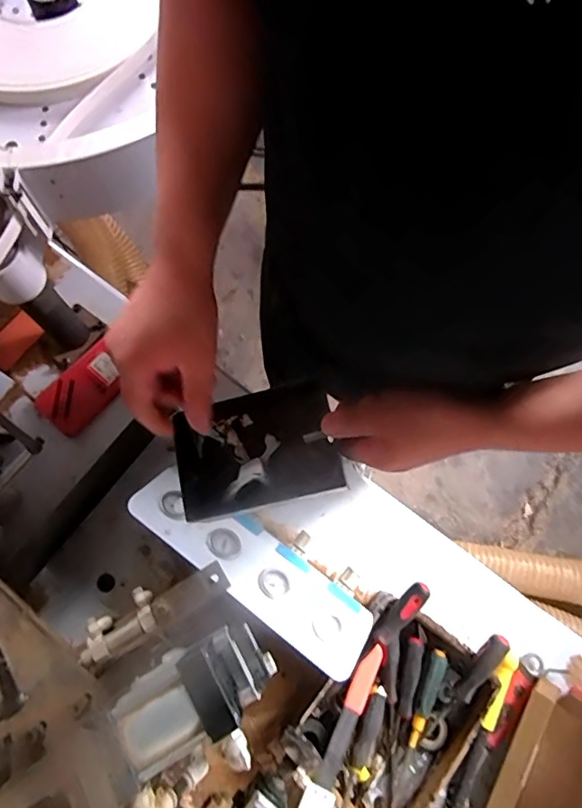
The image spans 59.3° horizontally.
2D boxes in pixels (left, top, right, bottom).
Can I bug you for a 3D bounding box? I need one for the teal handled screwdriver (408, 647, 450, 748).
[{"bbox_3d":[0.201,0.434,0.759,0.027,0.023,0.134,25,75,7],"label":"teal handled screwdriver"}]

